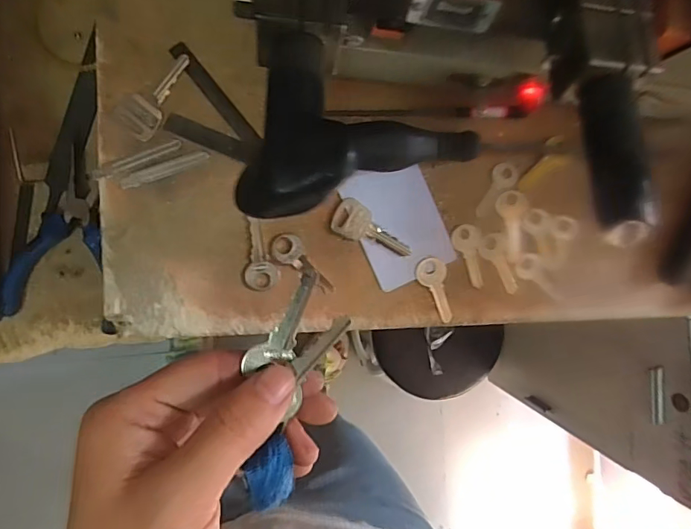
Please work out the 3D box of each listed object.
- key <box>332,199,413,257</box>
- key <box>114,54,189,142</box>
[{"bbox_3d":[0.018,-0.022,0.294,0.053,0.004,0.023,24,90,-9],"label":"key"},{"bbox_3d":[-0.112,-0.100,0.272,0.023,0.004,0.054,31,89,-8],"label":"key"}]

